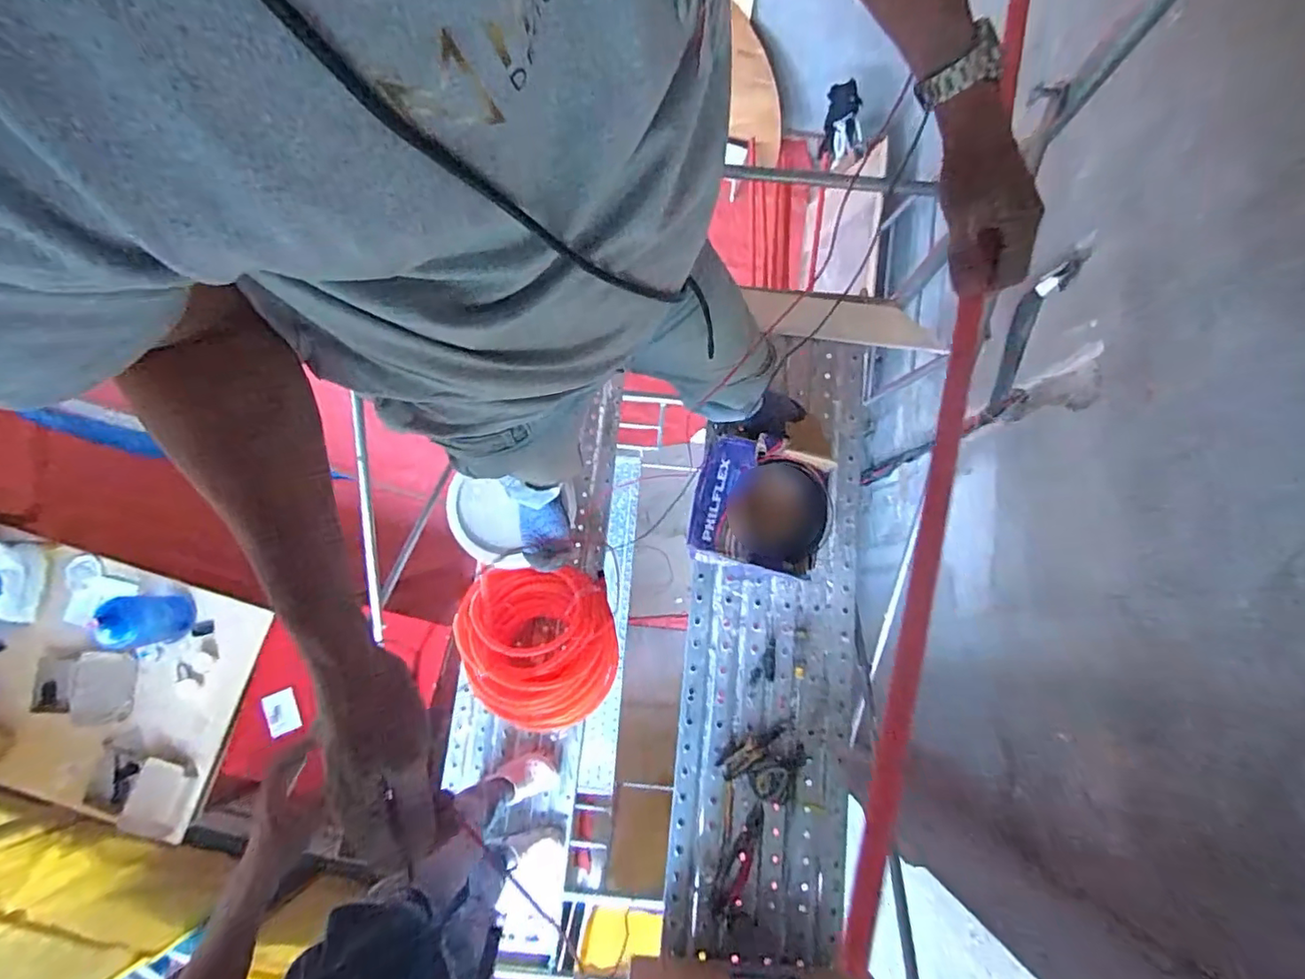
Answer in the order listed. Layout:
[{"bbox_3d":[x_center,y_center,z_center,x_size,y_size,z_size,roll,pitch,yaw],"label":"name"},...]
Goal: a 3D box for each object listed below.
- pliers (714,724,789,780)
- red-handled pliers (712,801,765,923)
[{"bbox_3d":[0.229,0.587,1.307,0.180,0.015,0.051,-33,82,-6],"label":"pliers"},{"bbox_3d":[0.198,0.818,1.258,0.056,0.020,0.237,28,81,4],"label":"red-handled pliers"}]

